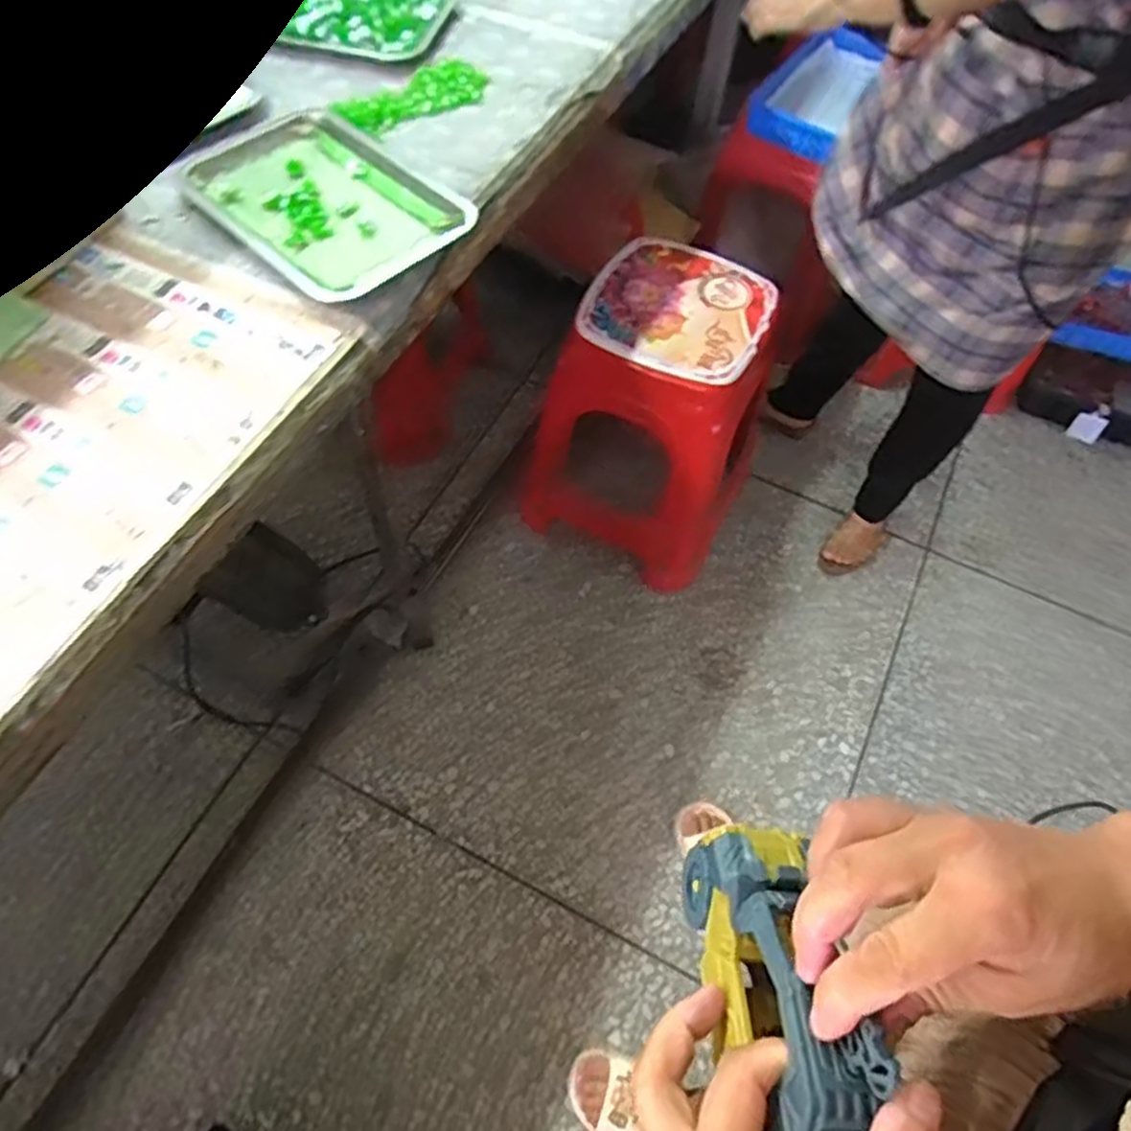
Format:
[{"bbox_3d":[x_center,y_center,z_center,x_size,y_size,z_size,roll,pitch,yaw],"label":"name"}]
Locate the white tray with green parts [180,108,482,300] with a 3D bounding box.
[{"bbox_3d":[-0.256,-0.392,0.801,0.277,0.023,0.199,41,68,15],"label":"white tray with green parts"}]

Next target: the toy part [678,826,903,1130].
[{"bbox_3d":[0.091,0.173,0.320,0.055,0.063,0.146,-4,24,-6],"label":"toy part"}]

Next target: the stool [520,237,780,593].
[{"bbox_3d":[0.149,-0.247,1.308,0.347,0.508,0.303,25,62,11],"label":"stool"}]

